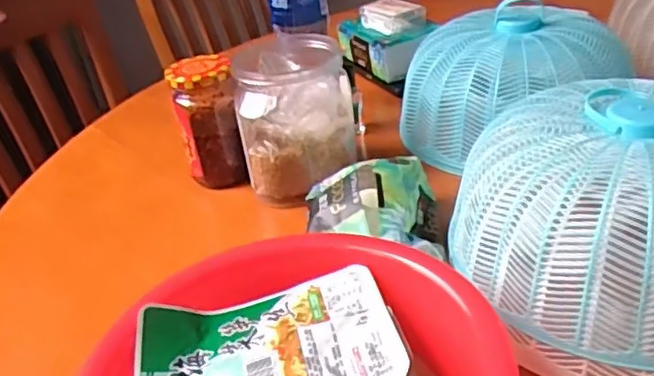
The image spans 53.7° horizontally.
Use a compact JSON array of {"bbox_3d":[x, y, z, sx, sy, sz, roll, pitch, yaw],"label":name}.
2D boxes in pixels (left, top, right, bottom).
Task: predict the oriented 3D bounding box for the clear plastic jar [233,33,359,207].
[{"bbox_3d":[-0.030,-0.069,0.622,0.106,0.126,0.111,-8,32,-1],"label":"clear plastic jar"}]

